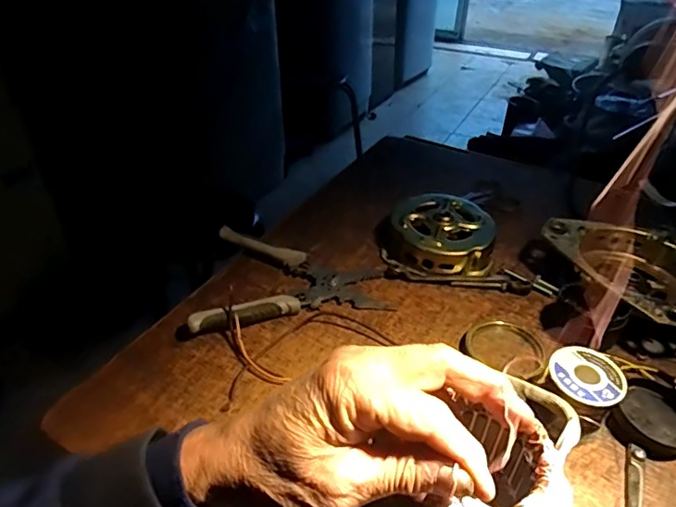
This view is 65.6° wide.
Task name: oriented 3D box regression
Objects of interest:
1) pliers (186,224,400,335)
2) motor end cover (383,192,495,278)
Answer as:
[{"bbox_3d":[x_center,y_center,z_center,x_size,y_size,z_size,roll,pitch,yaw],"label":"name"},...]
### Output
[{"bbox_3d":[-0.050,0.018,0.519,0.181,0.024,0.135,-8,37,-10],"label":"pliers"},{"bbox_3d":[0.113,-0.022,0.563,0.106,0.035,0.114,14,39,19],"label":"motor end cover"}]

